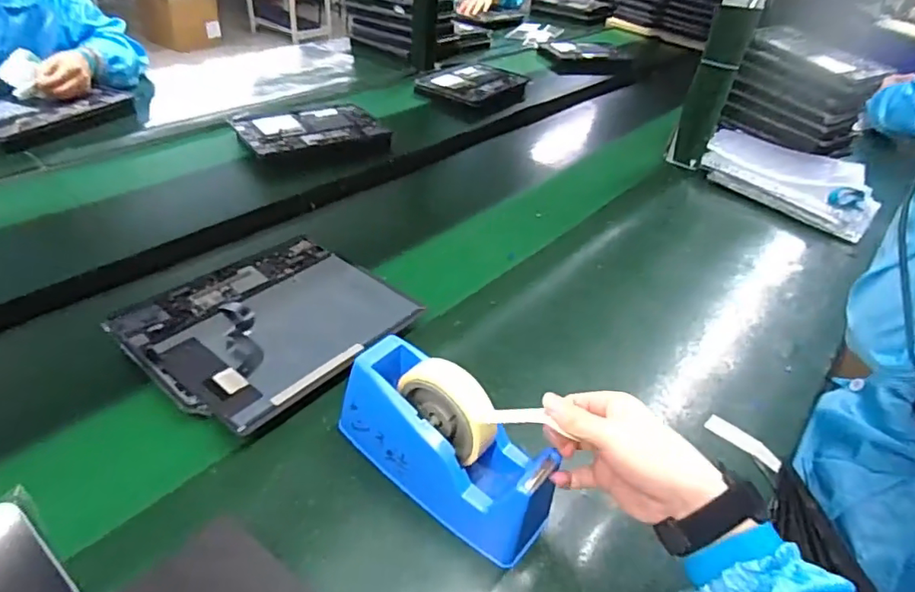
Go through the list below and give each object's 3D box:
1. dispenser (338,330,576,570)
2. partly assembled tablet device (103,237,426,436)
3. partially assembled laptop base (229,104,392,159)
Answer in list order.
[{"bbox_3d":[-0.009,0.125,0.479,0.188,0.108,0.074,27,43,23],"label":"dispenser"},{"bbox_3d":[-0.204,0.021,0.610,0.228,0.017,0.251,27,44,27],"label":"partly assembled tablet device"},{"bbox_3d":[-0.266,-0.301,1.019,0.245,0.029,0.156,-15,44,-25],"label":"partially assembled laptop base"}]

